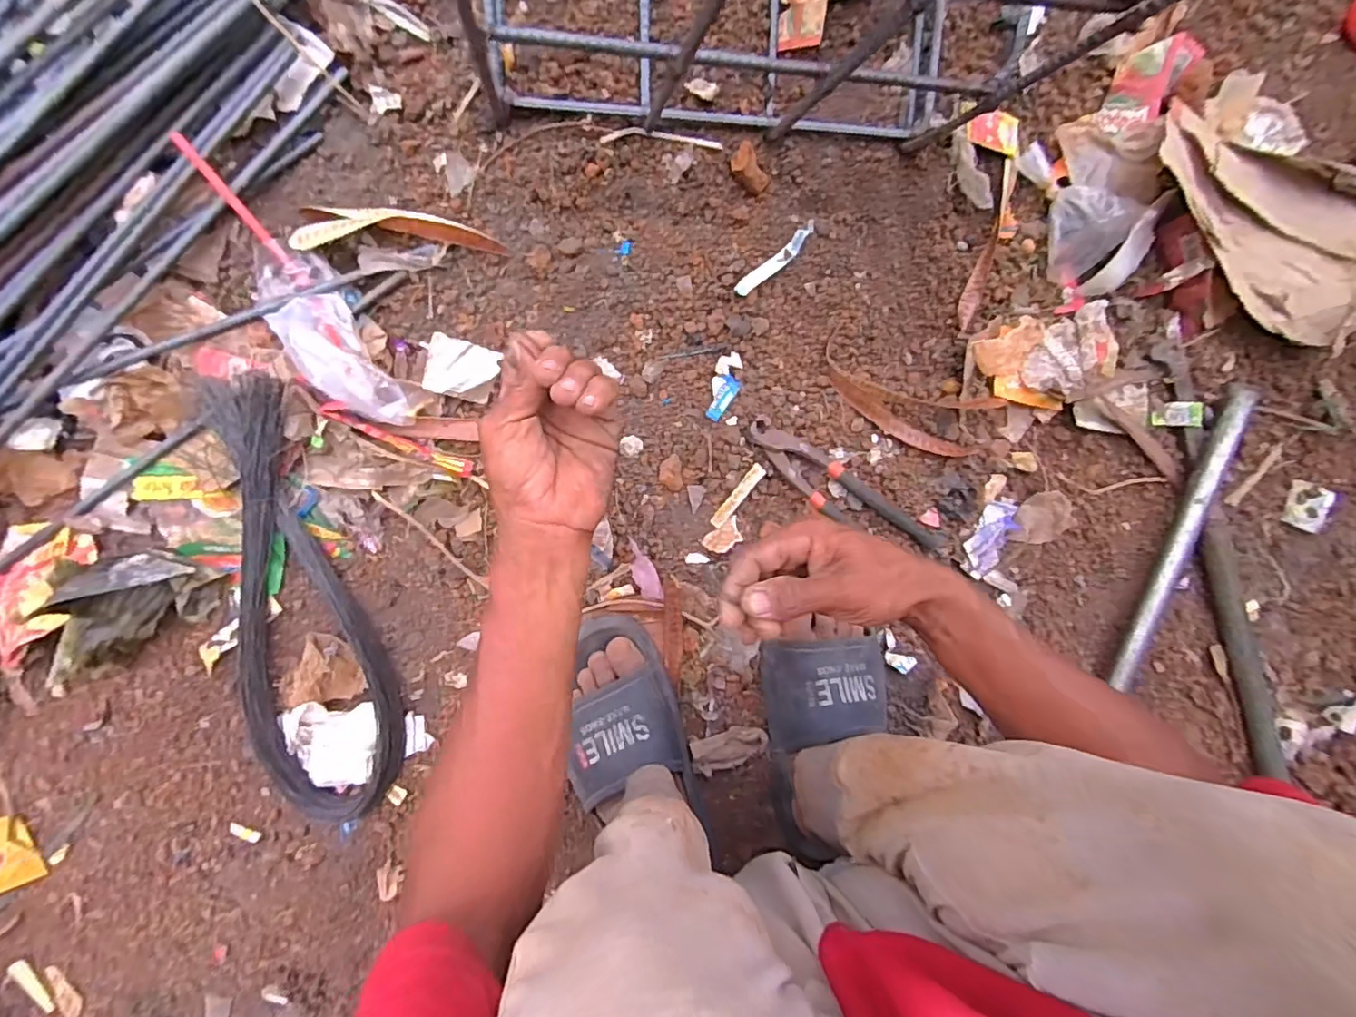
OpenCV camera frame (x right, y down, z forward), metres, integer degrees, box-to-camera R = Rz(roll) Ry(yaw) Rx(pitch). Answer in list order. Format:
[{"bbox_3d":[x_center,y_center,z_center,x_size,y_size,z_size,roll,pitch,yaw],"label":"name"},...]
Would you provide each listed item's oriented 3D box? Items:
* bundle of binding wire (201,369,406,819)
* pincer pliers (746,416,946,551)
[{"bbox_3d":[-0.326,0.088,0.496,0.118,0.064,0.404,-7,94,-7],"label":"bundle of binding wire"},{"bbox_3d":[0.159,-0.012,0.552,0.222,0.012,0.055,34,89,-8],"label":"pincer pliers"}]

